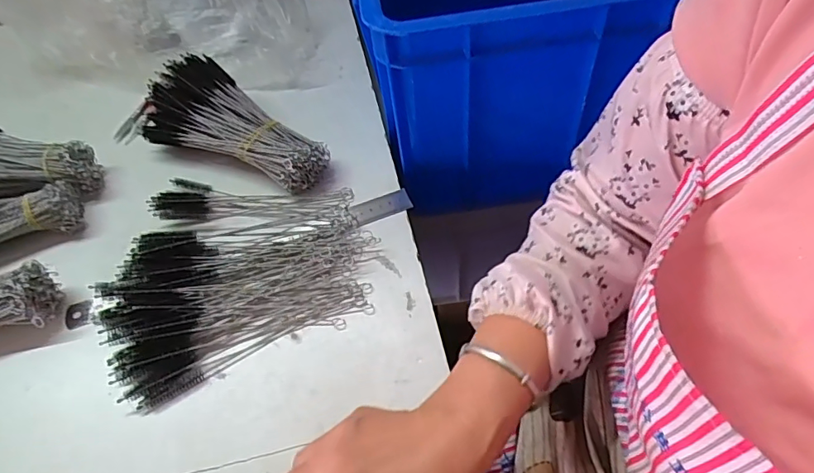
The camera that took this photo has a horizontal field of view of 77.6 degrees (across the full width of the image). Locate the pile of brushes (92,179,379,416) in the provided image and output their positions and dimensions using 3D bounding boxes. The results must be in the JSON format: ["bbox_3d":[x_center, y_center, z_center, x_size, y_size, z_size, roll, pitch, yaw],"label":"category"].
[{"bbox_3d":[-0.159,0.015,0.465,0.235,0.031,0.202,-23,56,-11],"label":"pile of brushes"}]

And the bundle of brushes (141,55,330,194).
[{"bbox_3d":[-0.185,-0.116,0.534,0.213,0.066,0.102,29,62,22],"label":"bundle of brushes"}]

